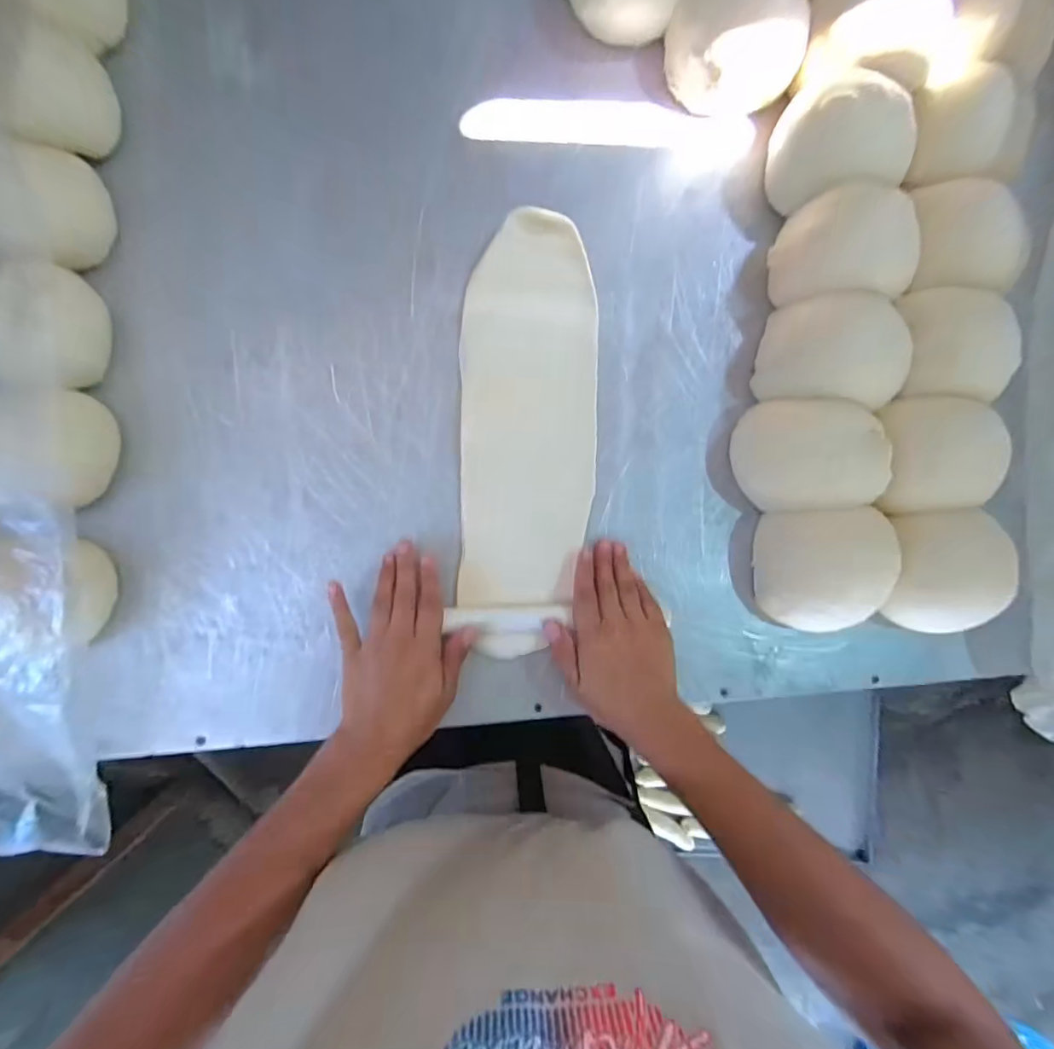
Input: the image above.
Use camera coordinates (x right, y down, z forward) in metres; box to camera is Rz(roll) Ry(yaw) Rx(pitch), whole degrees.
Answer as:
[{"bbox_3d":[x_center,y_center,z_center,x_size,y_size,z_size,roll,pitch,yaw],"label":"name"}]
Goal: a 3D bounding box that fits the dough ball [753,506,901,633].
[{"bbox_3d":[0.263,0.040,0.440,0.104,0.044,0.104,0,88,-5],"label":"dough ball"}]

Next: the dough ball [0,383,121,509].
[{"bbox_3d":[-0.363,-0.058,0.376,0.078,0.056,0.083,0,88,-5],"label":"dough ball"}]

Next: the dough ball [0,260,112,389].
[{"bbox_3d":[-0.369,-0.147,0.374,0.070,0.063,0.092,1,88,-5],"label":"dough ball"}]

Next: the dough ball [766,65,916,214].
[{"bbox_3d":[0.268,-0.328,0.431,0.092,0.077,0.097,0,88,-5],"label":"dough ball"}]

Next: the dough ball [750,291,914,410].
[{"bbox_3d":[0.269,-0.150,0.435,0.105,0.057,0.087,8,87,-5],"label":"dough ball"}]

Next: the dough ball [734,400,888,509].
[{"bbox_3d":[0.247,-0.062,0.434,0.112,0.059,0.098,0,88,-5],"label":"dough ball"}]

